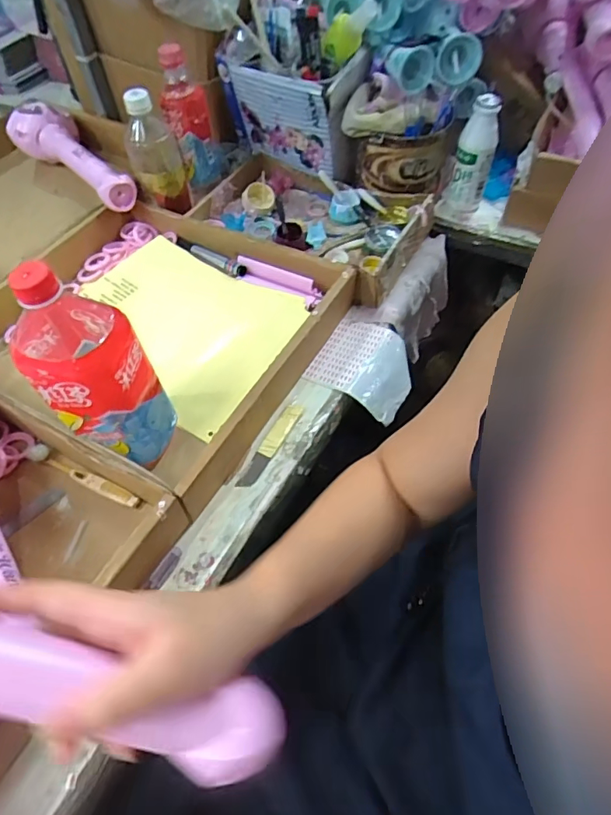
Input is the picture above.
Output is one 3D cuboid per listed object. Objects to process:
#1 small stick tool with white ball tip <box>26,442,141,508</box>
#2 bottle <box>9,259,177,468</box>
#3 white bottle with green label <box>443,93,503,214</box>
[{"bbox_3d":[-0.223,0.068,0.506,0.137,0.012,0.017,21,58,16],"label":"small stick tool with white ball tip"},{"bbox_3d":[-0.191,-0.034,0.450,0.092,0.213,0.103,-35,60,-21],"label":"bottle"},{"bbox_3d":[0.238,-0.354,0.716,0.051,0.145,0.048,16,56,13],"label":"white bottle with green label"}]

